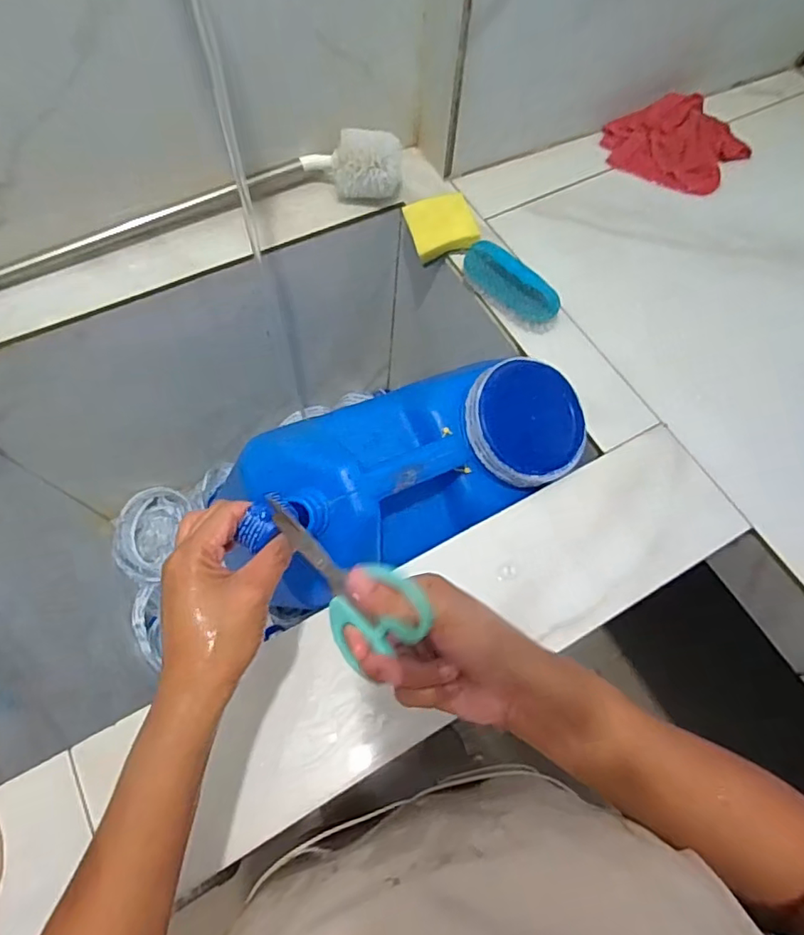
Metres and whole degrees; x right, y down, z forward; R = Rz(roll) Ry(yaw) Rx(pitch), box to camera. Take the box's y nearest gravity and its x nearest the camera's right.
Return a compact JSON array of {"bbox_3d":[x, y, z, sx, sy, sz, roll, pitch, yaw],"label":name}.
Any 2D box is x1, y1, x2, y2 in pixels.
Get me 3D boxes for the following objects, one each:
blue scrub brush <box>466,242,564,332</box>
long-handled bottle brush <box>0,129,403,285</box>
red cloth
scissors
[{"bbox_3d":[0.120,-0.202,0.619,0.050,0.043,0.124,-40,73,-18],"label":"blue scrub brush"},{"bbox_3d":[-0.283,-0.276,0.624,0.598,0.075,0.078,-19,68,-11],"label":"long-handled bottle brush"},{"bbox_3d":[0.363,-0.434,0.744,0.173,0.029,0.139,22,66,7],"label":"red cloth"},{"bbox_3d":[-0.037,0.055,0.317,0.118,0.064,0.006,48,28,21],"label":"scissors"}]

